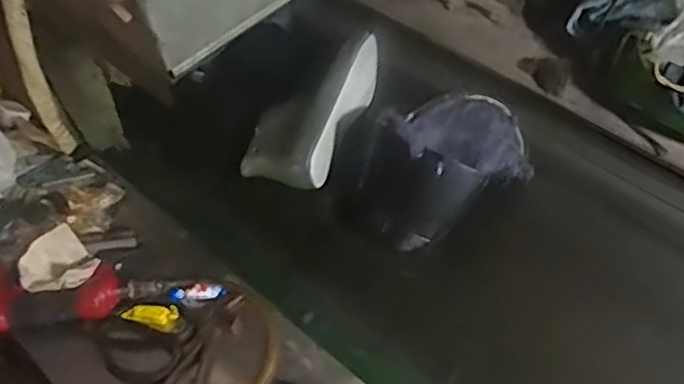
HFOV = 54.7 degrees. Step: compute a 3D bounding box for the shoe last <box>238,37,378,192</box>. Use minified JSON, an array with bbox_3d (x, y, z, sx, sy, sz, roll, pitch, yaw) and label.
[{"bbox_3d":[-0.034,-0.148,1.040,0.139,0.104,0.295,17,56,17],"label":"shoe last"}]

